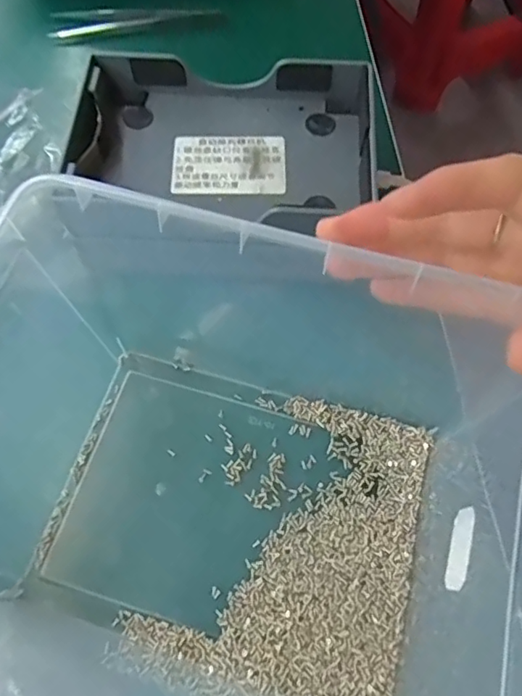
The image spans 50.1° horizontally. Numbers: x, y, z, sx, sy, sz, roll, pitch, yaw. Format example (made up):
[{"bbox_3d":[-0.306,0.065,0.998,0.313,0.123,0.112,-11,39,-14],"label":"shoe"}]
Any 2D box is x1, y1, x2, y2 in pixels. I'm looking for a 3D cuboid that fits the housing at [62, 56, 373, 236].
[{"bbox_3d":[-0.019,-0.109,0.296,0.151,0.030,0.109,8,65,6],"label":"housing"}]

